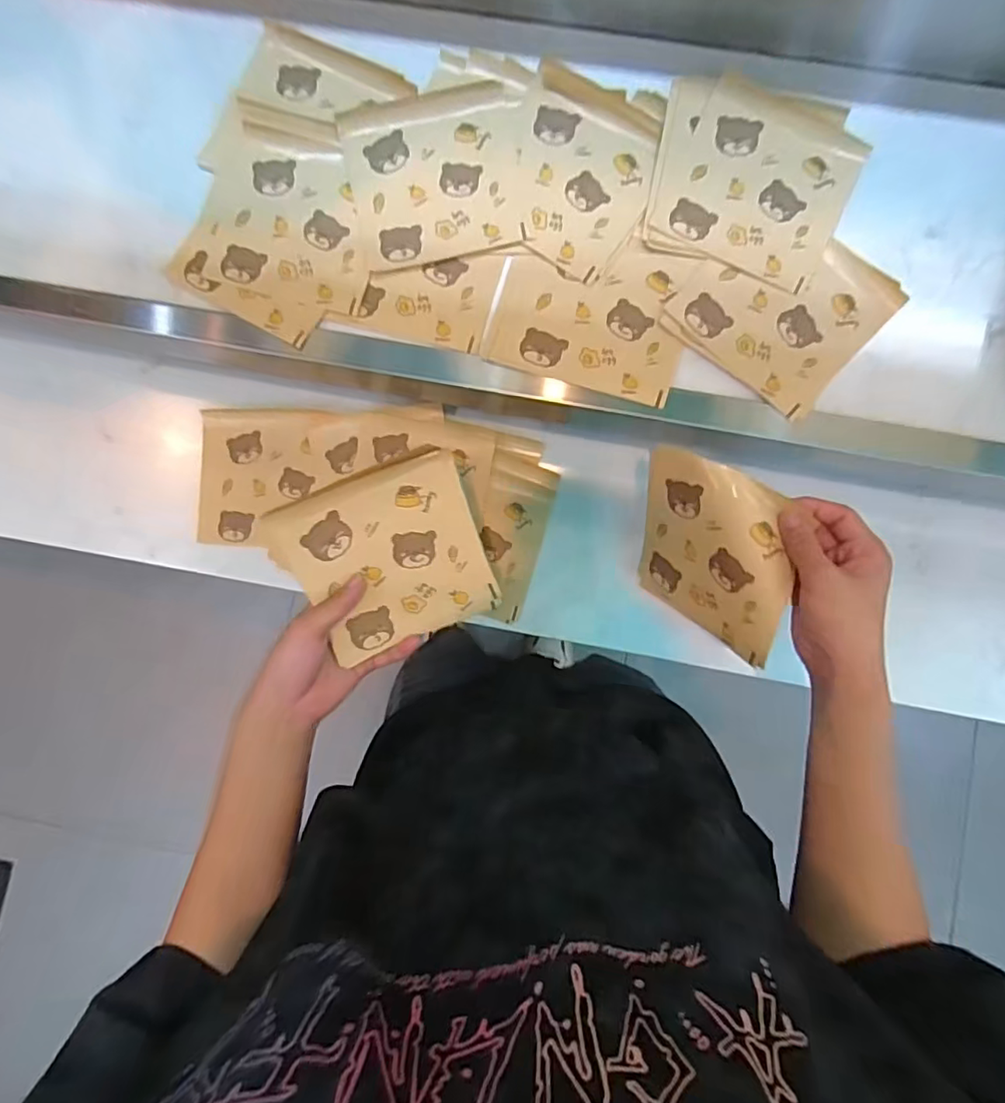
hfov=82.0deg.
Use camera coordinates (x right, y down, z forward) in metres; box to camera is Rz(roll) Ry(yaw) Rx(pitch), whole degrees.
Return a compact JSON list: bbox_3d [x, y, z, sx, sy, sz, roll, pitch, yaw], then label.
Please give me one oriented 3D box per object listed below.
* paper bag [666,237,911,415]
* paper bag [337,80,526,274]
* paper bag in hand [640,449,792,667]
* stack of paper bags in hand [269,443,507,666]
[{"bbox_3d":[0.228,-0.201,0.473,0.140,0.008,0.142,41,90,4],"label":"paper bag"},{"bbox_3d":[-0.053,-0.323,0.496,0.150,0.005,0.147,-11,86,3],"label":"paper bag"},{"bbox_3d":[0.173,-0.004,0.470,0.030,0.133,0.145,-21,124,-25],"label":"paper bag in hand"},{"bbox_3d":[-0.090,0.007,0.462,0.150,0.006,0.140,-23,106,-3],"label":"stack of paper bags in hand"}]

